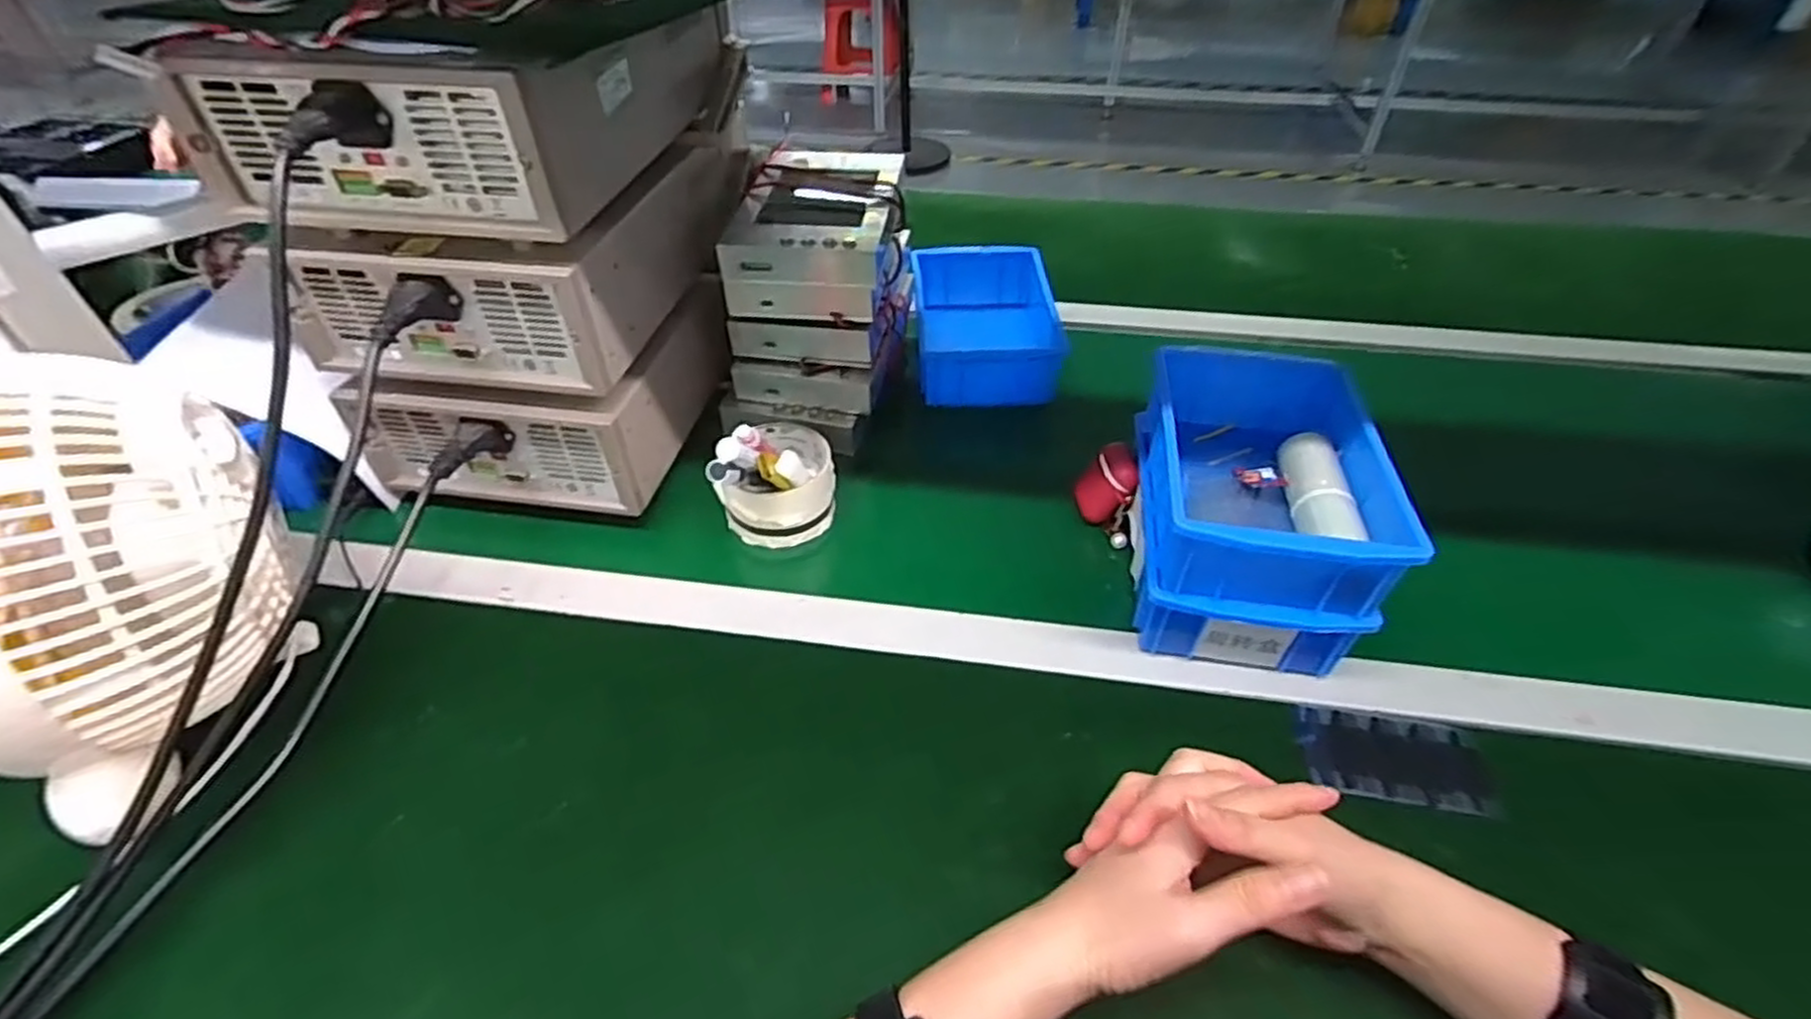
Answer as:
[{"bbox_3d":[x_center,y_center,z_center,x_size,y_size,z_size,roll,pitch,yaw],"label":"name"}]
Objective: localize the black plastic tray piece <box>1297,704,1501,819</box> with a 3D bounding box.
[{"bbox_3d":[0.300,0.148,0.453,0.112,0.013,0.059,8,45,9],"label":"black plastic tray piece"}]

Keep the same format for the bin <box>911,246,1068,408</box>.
[{"bbox_3d":[0.079,-0.193,0.784,0.136,0.065,0.214,-2,44,-1],"label":"bin"}]

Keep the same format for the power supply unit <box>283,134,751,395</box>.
[{"bbox_3d":[-0.276,-0.220,0.600,0.216,0.095,0.318,8,45,9],"label":"power supply unit"}]

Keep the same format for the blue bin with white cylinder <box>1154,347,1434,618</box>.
[{"bbox_3d":[0.239,-0.027,0.516,0.135,0.065,0.206,7,45,8],"label":"blue bin with white cylinder"}]

